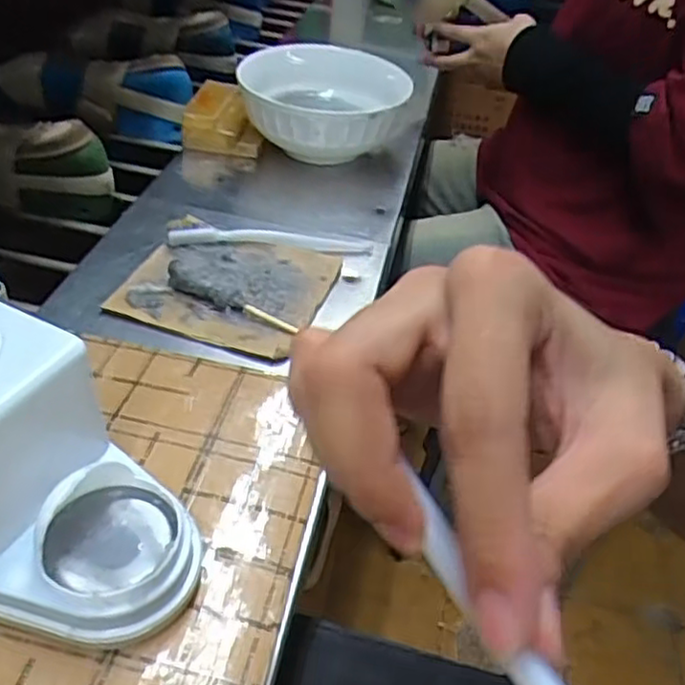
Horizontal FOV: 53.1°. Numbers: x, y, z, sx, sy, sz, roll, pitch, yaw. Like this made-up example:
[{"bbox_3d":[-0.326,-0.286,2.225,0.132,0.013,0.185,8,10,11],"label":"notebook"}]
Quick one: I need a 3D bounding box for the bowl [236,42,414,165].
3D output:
[{"bbox_3d":[-0.016,-0.237,0.711,0.169,0.076,0.173,-3,42,-10],"label":"bowl"}]

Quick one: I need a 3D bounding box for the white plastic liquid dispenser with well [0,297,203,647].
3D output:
[{"bbox_3d":[-0.157,0.059,0.324,0.183,0.107,0.101,18,43,14],"label":"white plastic liquid dispenser with well"}]

